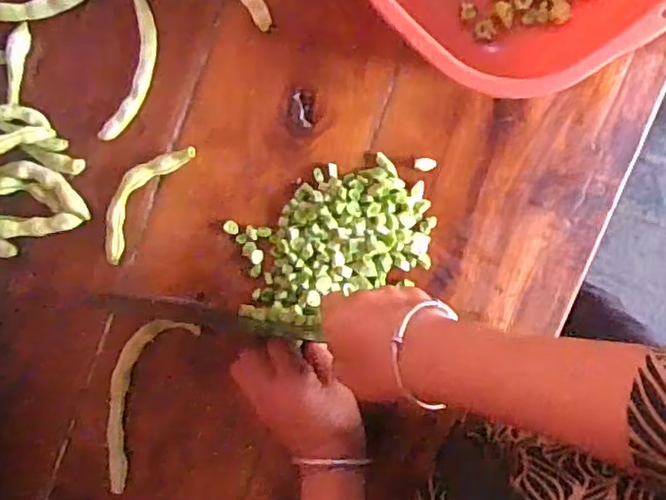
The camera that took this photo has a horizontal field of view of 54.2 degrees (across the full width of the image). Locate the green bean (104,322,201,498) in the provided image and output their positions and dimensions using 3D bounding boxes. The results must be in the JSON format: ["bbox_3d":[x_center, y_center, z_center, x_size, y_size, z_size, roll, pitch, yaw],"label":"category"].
[{"bbox_3d":[-0.172,0.128,0.568,0.053,0.021,0.163,28,97,4],"label":"green bean"}]

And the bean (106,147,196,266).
[{"bbox_3d":[-0.166,-0.046,0.558,0.038,0.012,0.120,38,98,3],"label":"bean"}]

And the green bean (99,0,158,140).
[{"bbox_3d":[-0.168,-0.158,0.547,0.034,0.015,0.135,14,96,6],"label":"green bean"}]

